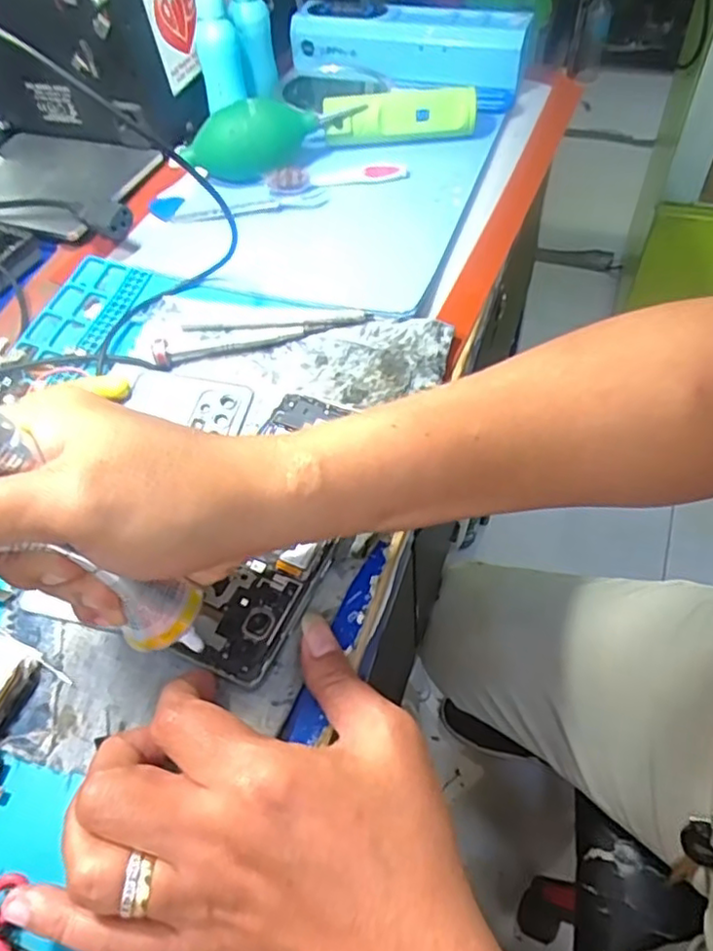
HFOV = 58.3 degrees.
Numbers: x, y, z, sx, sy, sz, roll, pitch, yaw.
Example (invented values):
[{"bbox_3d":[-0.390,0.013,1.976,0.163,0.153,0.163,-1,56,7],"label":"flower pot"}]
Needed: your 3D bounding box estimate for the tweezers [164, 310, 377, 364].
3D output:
[{"bbox_3d":[-0.055,-0.096,0.404,0.124,0.010,0.032,-11,55,-3],"label":"tweezers"}]

